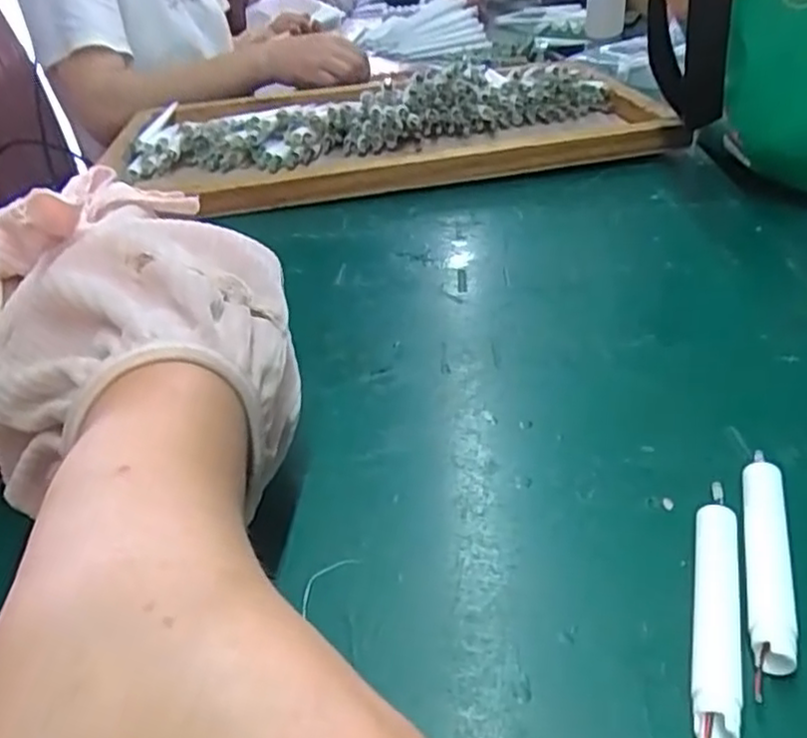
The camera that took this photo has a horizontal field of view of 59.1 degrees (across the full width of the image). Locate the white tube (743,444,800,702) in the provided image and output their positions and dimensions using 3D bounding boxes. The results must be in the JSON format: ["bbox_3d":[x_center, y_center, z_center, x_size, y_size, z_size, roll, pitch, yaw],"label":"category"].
[{"bbox_3d":[0.117,0.061,0.228,0.014,0.012,0.087,7,35,19],"label":"white tube"}]

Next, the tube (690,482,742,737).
[{"bbox_3d":[0.095,0.072,0.216,0.013,0.011,0.093,7,35,19],"label":"tube"}]

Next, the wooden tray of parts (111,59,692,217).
[{"bbox_3d":[-0.015,-0.199,0.610,0.444,0.048,0.215,-7,33,-1],"label":"wooden tray of parts"}]

